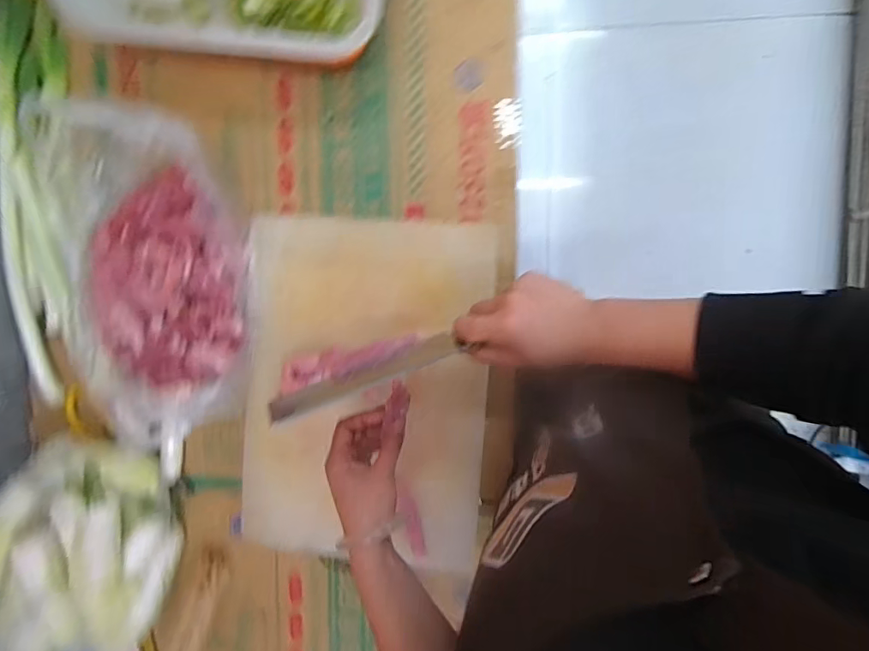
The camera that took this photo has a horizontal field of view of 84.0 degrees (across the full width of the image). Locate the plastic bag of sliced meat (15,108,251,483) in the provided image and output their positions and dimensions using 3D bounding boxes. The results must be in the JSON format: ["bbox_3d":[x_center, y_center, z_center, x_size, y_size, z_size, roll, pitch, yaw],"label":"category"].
[{"bbox_3d":[-0.377,-0.034,0.643,0.259,0.129,0.463,-6,94,7],"label":"plastic bag of sliced meat"}]

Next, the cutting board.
[{"bbox_3d":[-0.091,0.100,0.645,0.325,0.028,0.477,4,95,6],"label":"cutting board"}]

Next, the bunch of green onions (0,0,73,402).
[{"bbox_3d":[-0.645,-0.197,0.782,0.138,0.050,0.616,2,95,6],"label":"bunch of green onions"}]

